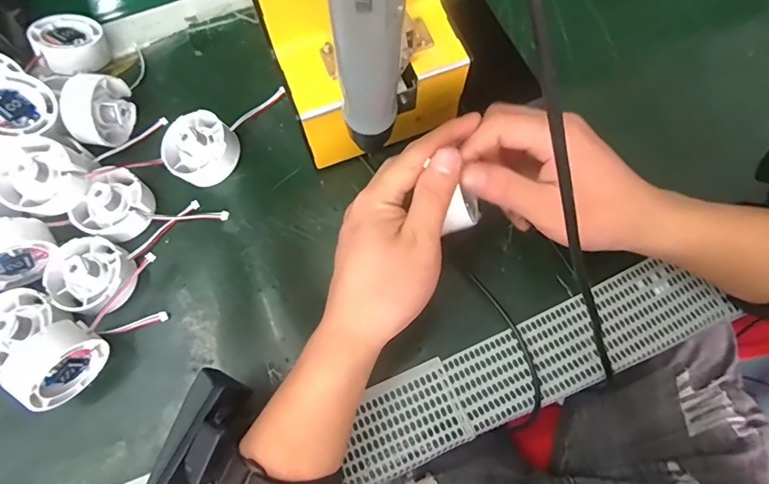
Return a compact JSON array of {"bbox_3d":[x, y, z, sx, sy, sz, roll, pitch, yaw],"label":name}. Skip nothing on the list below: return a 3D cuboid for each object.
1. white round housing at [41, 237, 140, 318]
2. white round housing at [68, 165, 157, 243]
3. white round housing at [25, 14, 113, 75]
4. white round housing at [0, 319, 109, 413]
[{"bbox_3d":[-0.217,0.022,0.329,0.057,0.026,0.052,0,71,1],"label":"white round housing"},{"bbox_3d":[-0.208,-0.029,0.351,0.048,0.027,0.054,31,74,10],"label":"white round housing"},{"bbox_3d":[-0.271,-0.170,0.395,0.058,0.023,0.058,9,54,-13],"label":"white round housing"},{"bbox_3d":[-0.215,0.080,0.301,0.024,0.058,0.053,31,74,10],"label":"white round housing"}]

